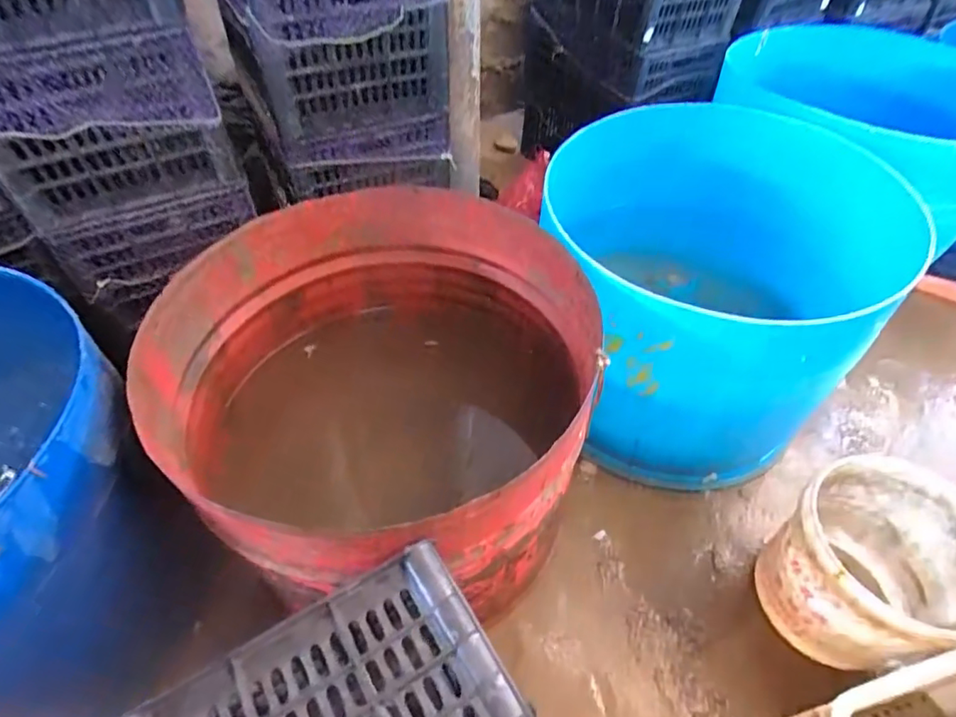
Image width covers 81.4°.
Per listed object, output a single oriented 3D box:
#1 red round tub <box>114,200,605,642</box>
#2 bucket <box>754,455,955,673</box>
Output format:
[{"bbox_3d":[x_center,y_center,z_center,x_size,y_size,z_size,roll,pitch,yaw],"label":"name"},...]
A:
[{"bbox_3d":[-0.144,0.087,0.862,0.565,0.440,0.568,0,47,0],"label":"red round tub"},{"bbox_3d":[0.564,0.305,0.811,0.252,0.212,0.229,-13,49,-13],"label":"bucket"}]

